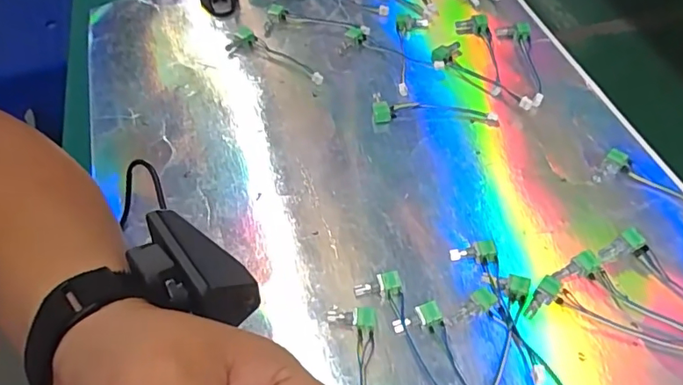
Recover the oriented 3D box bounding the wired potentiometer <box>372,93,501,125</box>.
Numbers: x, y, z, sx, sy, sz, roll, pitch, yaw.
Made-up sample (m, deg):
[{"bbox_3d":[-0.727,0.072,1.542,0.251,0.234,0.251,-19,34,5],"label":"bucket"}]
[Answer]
[{"bbox_3d":[0.070,-0.065,0.399,0.092,0.010,0.029,3,54,3],"label":"wired potentiometer"}]

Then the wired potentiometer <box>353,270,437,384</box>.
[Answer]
[{"bbox_3d":[0.034,0.085,0.284,0.026,0.012,0.093,-15,55,-10],"label":"wired potentiometer"}]

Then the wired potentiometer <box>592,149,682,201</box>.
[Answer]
[{"bbox_3d":[0.216,0.001,0.343,0.091,0.010,0.027,31,60,21],"label":"wired potentiometer"}]

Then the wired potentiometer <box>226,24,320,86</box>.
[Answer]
[{"bbox_3d":[-0.057,-0.113,0.441,0.098,0.013,0.026,32,60,22],"label":"wired potentiometer"}]

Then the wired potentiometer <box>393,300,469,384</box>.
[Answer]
[{"bbox_3d":[0.060,0.100,0.271,0.026,0.012,0.092,-21,56,-14],"label":"wired potentiometer"}]

